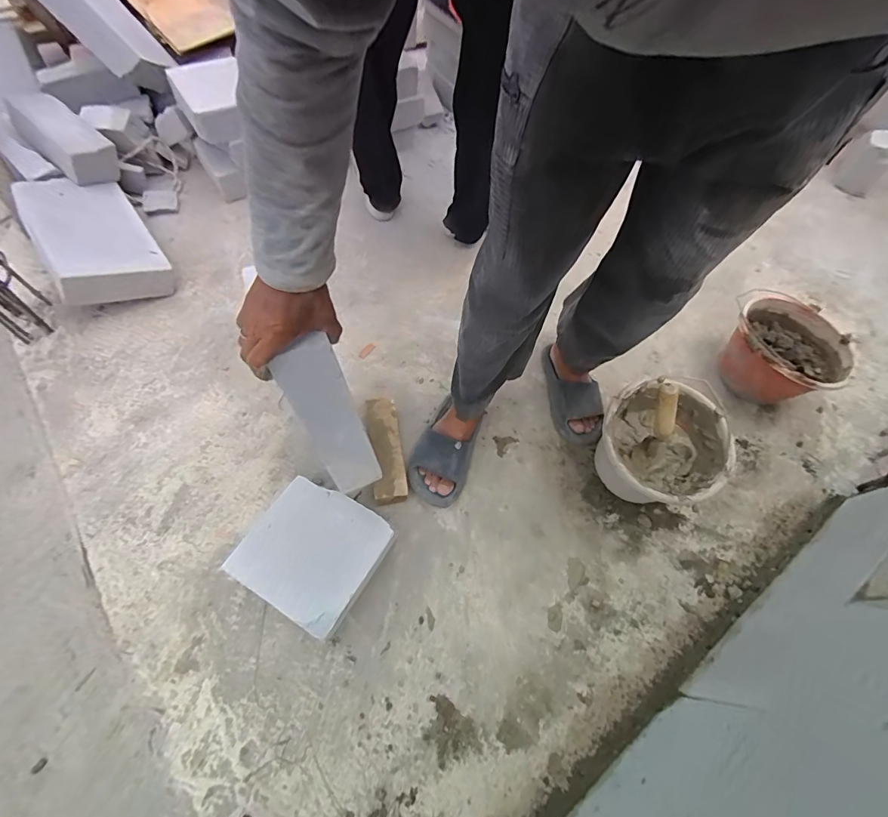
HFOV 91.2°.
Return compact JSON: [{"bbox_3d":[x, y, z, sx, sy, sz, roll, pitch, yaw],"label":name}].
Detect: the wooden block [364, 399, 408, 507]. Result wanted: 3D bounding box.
[{"bbox_3d":[-0.114,0.084,0.860,0.071,0.059,0.210,-7,63,-11],"label":"wooden block"}]

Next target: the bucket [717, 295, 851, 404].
[{"bbox_3d":[0.758,-0.127,0.978,0.233,0.135,0.225,3,61,-5],"label":"bucket"}]

